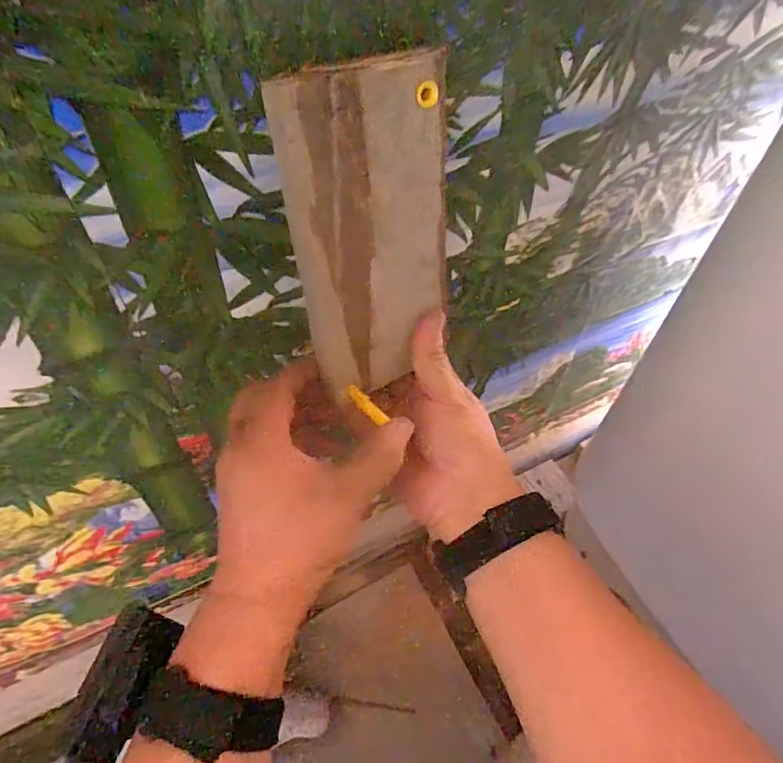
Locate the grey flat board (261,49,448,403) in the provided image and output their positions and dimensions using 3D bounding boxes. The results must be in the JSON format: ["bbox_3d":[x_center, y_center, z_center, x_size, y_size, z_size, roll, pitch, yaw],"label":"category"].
[{"bbox_3d":[-0.008,-0.075,0.290,0.091,0.177,0.012,-24,44,-22],"label":"grey flat board"}]

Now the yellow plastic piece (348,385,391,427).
[{"bbox_3d":[-0.016,0.014,0.323,0.009,0.004,0.038,-29,50,-22],"label":"yellow plastic piece"}]

